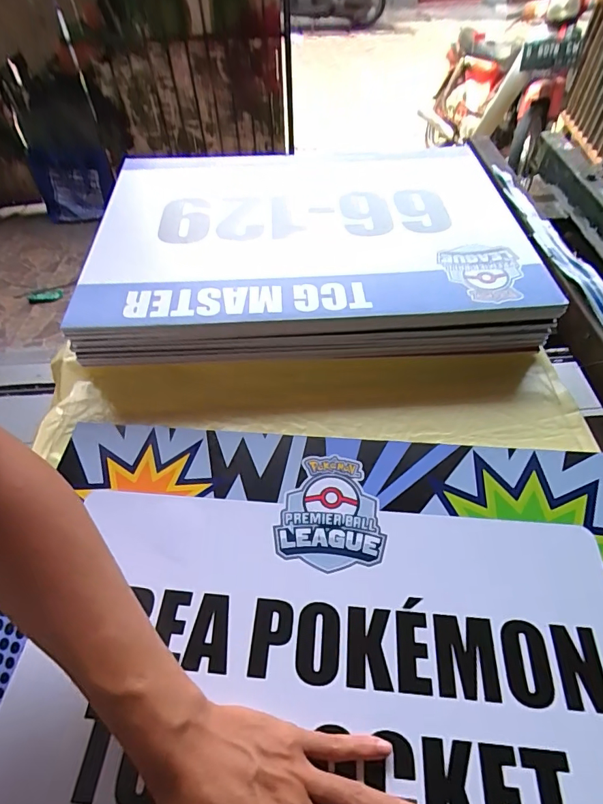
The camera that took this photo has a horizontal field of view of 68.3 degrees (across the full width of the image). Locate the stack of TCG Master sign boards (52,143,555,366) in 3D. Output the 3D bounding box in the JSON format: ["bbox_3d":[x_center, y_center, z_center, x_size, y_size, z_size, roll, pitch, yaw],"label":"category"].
[{"bbox_3d":[0.004,-0.233,0.657,0.579,0.097,0.406,-5,53,-1],"label":"stack of TCG Master sign boards"}]

